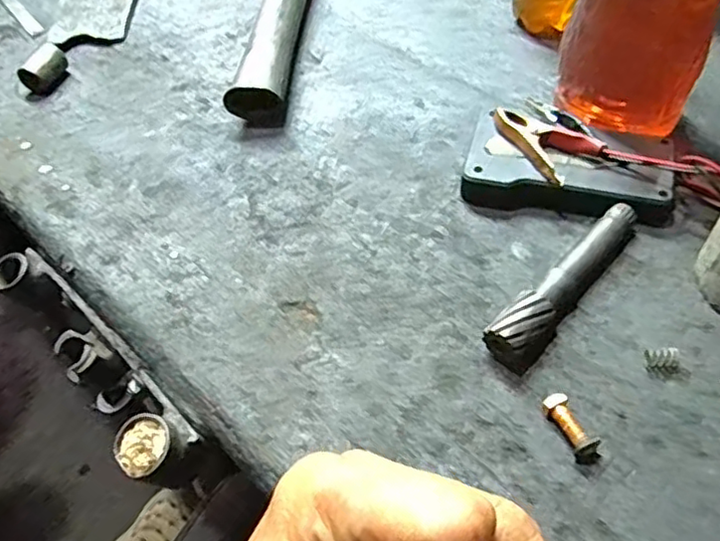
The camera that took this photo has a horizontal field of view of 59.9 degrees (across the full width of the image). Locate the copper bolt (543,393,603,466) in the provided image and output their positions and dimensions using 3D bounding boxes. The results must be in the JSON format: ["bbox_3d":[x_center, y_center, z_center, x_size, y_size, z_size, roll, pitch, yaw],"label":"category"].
[{"bbox_3d":[0.097,0.072,0.285,0.013,0.012,0.032,-23,53,-14],"label":"copper bolt"}]

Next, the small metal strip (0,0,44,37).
[{"bbox_3d":[-0.319,-0.242,0.579,0.013,0.005,0.110,-33,56,-21],"label":"small metal strip"}]

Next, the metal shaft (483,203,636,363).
[{"bbox_3d":[0.108,0.005,0.330,0.020,0.020,0.117,35,61,27],"label":"metal shaft"}]

